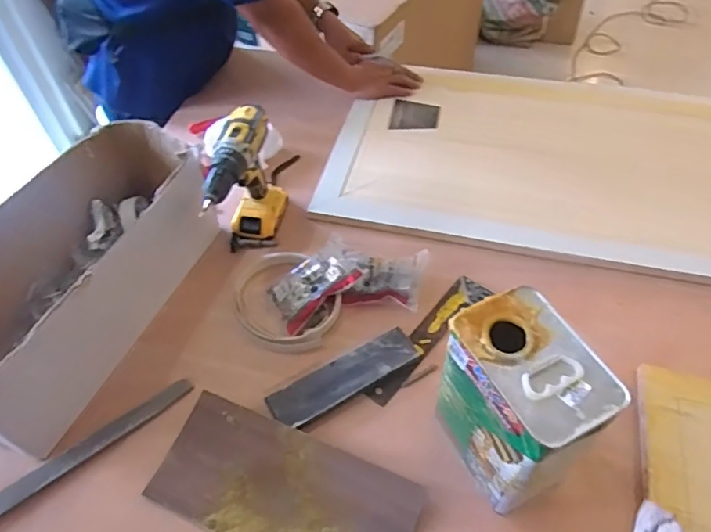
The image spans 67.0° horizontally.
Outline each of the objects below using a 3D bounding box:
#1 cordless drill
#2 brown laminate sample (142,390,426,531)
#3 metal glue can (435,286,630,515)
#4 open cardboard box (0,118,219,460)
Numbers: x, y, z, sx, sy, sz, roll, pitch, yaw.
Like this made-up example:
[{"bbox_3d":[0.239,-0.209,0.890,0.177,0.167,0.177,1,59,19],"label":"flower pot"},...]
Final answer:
[{"bbox_3d":[-0.172,-0.112,0.848,0.080,0.199,0.193,3,52,4],"label":"cordless drill"},{"bbox_3d":[-0.086,0.277,0.657,0.316,0.007,0.144,20,62,13],"label":"brown laminate sample"},{"bbox_3d":[0.181,0.157,0.608,0.119,0.221,0.160,-23,55,-15],"label":"metal glue can"},{"bbox_3d":[-0.409,0.012,0.774,0.211,0.172,0.475,19,55,16],"label":"open cardboard box"}]

